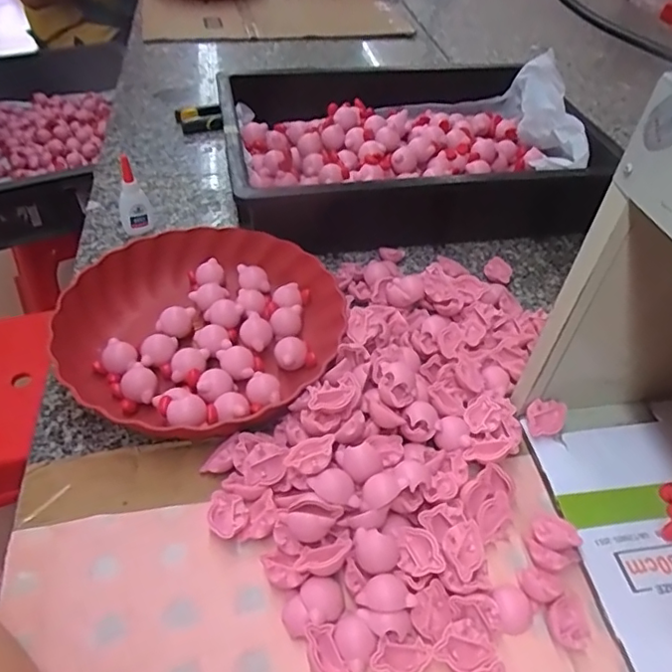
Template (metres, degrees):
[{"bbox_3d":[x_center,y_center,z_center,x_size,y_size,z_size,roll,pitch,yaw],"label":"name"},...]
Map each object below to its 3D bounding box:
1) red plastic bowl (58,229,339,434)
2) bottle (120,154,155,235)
[{"bbox_3d":[-0.110,-0.011,0.511,0.233,0.051,0.223,1,45,-1],"label":"red plastic bowl"},{"bbox_3d":[-0.225,-0.152,0.629,0.034,0.086,0.027,-12,45,-17],"label":"bottle"}]

